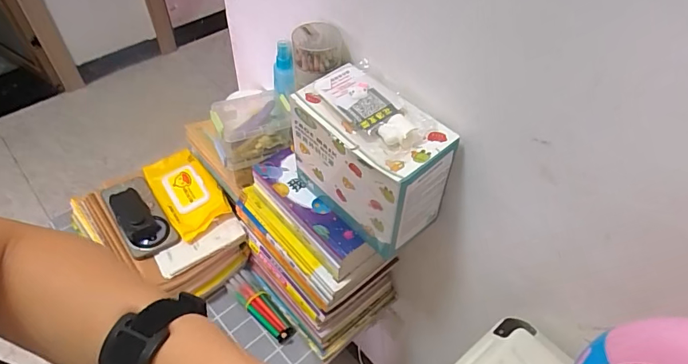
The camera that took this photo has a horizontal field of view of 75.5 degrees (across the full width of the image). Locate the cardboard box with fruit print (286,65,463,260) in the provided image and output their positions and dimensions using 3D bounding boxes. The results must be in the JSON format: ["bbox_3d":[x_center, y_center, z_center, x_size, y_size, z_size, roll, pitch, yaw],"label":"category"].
[{"bbox_3d":[0.030,-0.033,0.571,0.100,0.166,0.194,-35,60,-28],"label":"cardboard box with fruit print"}]

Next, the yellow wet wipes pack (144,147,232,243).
[{"bbox_3d":[-0.295,0.014,0.828,0.093,0.034,0.183,-28,58,-24],"label":"yellow wet wipes pack"}]

